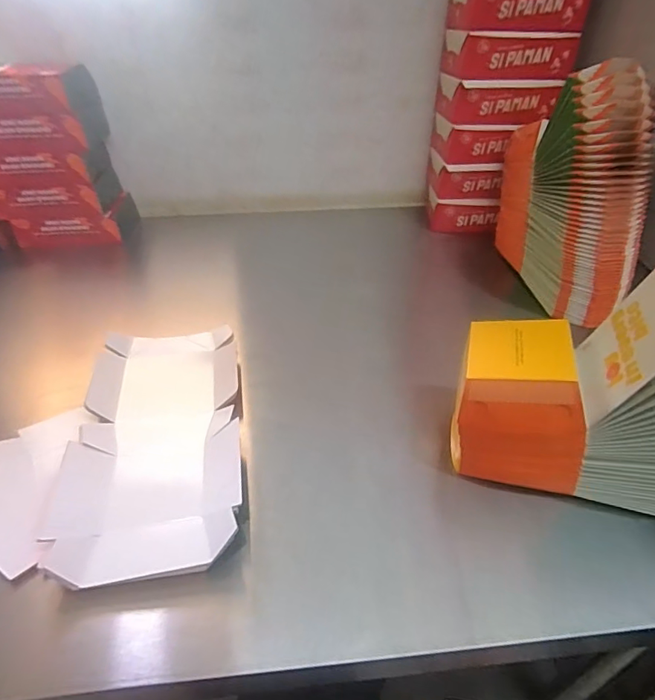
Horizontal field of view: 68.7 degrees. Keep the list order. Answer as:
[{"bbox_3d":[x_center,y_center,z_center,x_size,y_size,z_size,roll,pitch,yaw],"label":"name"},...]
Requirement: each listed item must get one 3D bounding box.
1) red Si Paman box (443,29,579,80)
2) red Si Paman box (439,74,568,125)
[{"bbox_3d":[0.284,-0.476,0.763,0.176,0.060,0.113,-6,41,-7],"label":"red Si Paman box"},{"bbox_3d":[0.279,-0.428,0.804,0.177,0.066,0.116,-3,41,-3],"label":"red Si Paman box"}]

